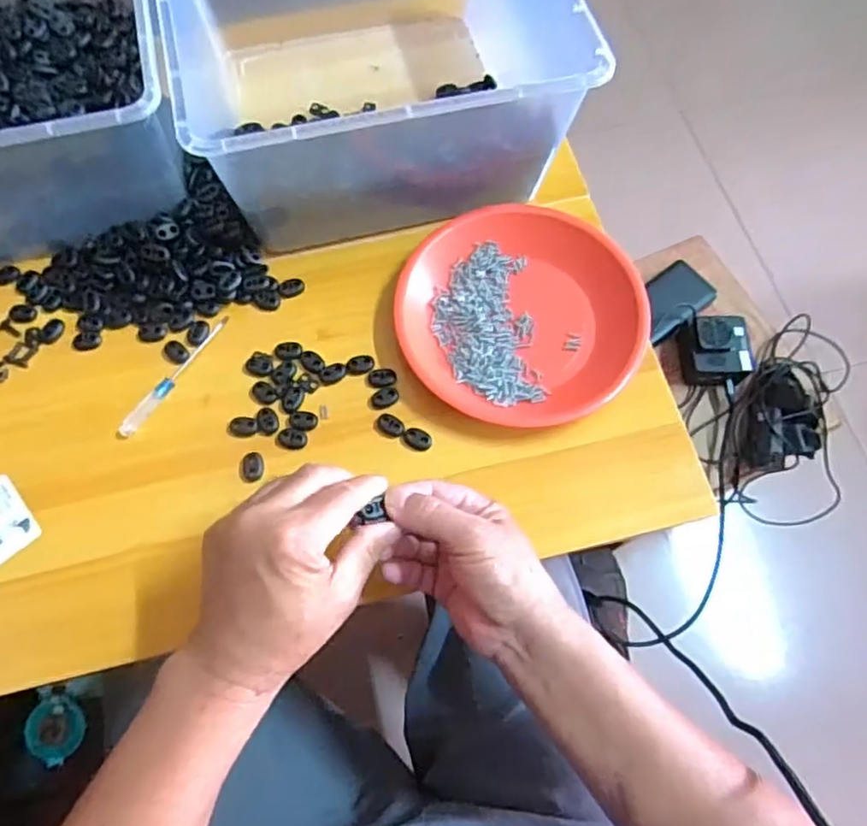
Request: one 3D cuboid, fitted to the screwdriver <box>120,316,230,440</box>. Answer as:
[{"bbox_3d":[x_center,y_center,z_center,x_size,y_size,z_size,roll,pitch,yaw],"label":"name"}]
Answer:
[{"bbox_3d":[-0.203,-0.030,0.501,0.013,0.009,0.120,34,71,12],"label":"screwdriver"}]

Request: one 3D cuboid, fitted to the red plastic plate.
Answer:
[{"bbox_3d":[0.068,-0.081,0.504,0.185,0.034,0.186,0,68,0],"label":"red plastic plate"}]

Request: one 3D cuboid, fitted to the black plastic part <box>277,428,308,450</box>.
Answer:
[{"bbox_3d":[-0.107,0.019,0.479,0.023,0.004,0.017,10,68,3],"label":"black plastic part"}]

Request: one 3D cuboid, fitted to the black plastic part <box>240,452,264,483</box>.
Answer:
[{"bbox_3d":[-0.135,0.040,0.472,0.019,0.006,0.023,-3,68,-2],"label":"black plastic part"}]

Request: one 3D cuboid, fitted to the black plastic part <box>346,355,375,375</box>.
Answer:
[{"bbox_3d":[-0.058,-0.038,0.503,0.022,0.004,0.016,-12,68,-5],"label":"black plastic part"}]

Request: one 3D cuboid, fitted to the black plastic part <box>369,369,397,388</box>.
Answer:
[{"bbox_3d":[-0.040,-0.028,0.497,0.022,0.004,0.016,0,68,0],"label":"black plastic part"}]

